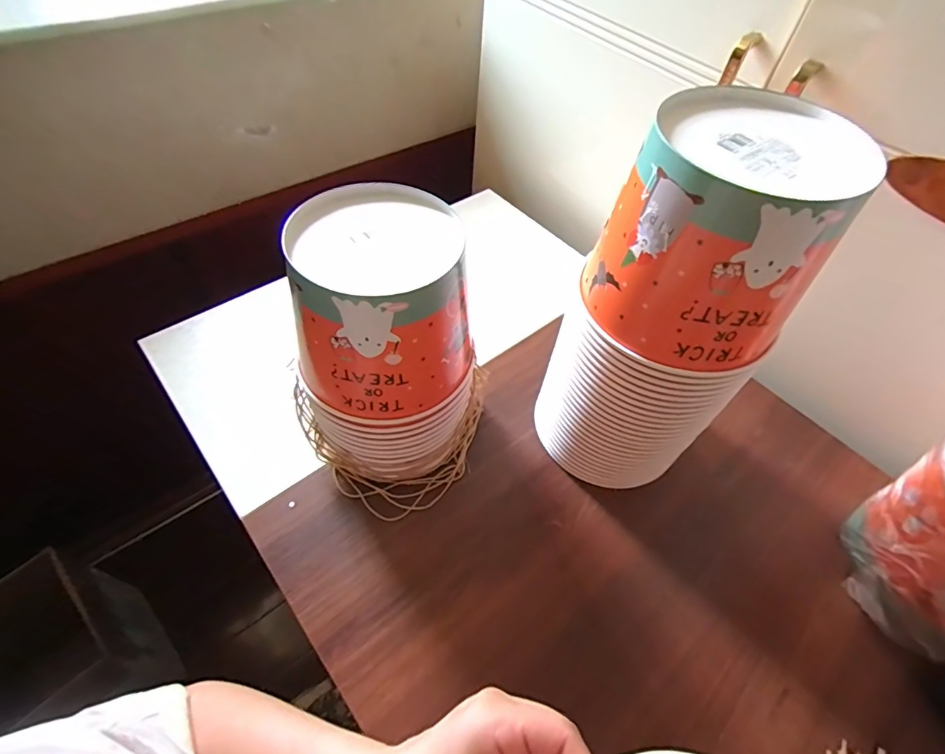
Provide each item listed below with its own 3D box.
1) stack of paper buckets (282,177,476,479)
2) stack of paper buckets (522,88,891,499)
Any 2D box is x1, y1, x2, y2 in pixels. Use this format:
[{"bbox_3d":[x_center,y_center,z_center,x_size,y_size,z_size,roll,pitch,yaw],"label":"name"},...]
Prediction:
[{"bbox_3d":[-0.076,-0.020,0.428,0.144,0.235,0.155,24,56,13],"label":"stack of paper buckets"},{"bbox_3d":[0.157,-0.034,0.404,0.143,0.324,0.149,-36,64,-26],"label":"stack of paper buckets"}]

